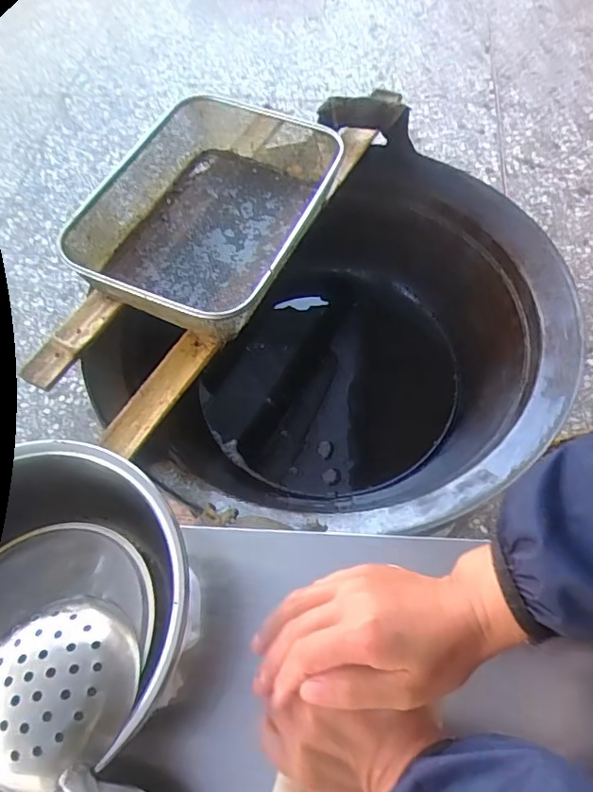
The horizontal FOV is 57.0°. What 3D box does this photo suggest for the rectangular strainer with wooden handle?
[{"bbox_3d":[-0.121,-0.207,0.693,0.273,0.097,0.571,17,64,12],"label":"rectangular strainer with wooden handle"}]

